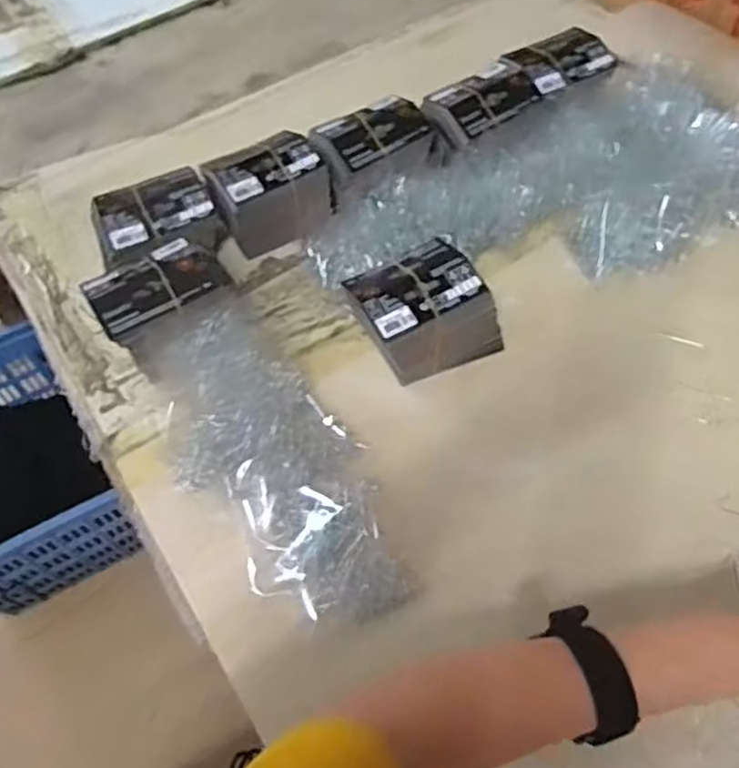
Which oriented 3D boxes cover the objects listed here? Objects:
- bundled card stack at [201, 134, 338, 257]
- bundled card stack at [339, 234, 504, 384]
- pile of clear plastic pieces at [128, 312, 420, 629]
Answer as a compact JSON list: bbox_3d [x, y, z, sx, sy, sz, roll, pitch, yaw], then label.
[{"bbox_3d":[-0.095,-0.182,0.672,0.106,0.078,0.076,-30,60,-16],"label":"bundled card stack"},{"bbox_3d":[0.047,-0.057,0.587,0.112,0.074,0.087,-28,60,-15],"label":"bundled card stack"},{"bbox_3d":[-0.076,0.057,0.529,0.127,0.055,0.277,-34,61,-18],"label":"pile of clear plastic pieces"}]

